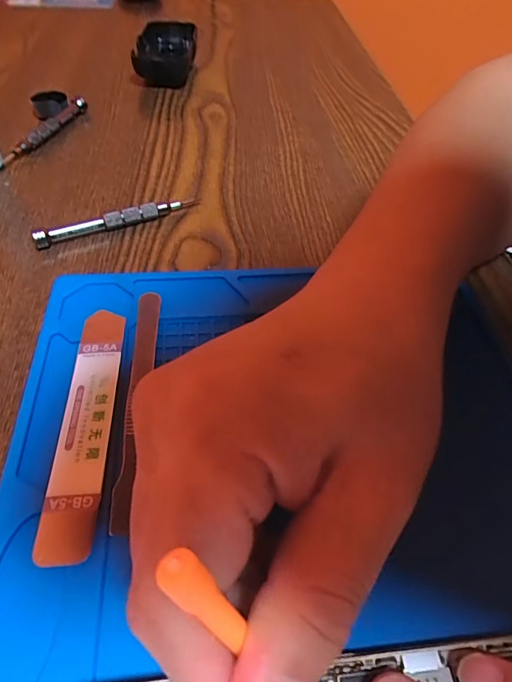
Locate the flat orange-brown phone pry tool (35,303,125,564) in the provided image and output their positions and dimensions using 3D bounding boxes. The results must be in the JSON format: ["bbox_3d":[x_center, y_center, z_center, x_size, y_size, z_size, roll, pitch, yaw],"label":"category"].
[{"bbox_3d":[-0.071,0.032,0.191,0.020,0.004,0.116,-2,50,-5],"label":"flat orange-brown phone pry tool"}]

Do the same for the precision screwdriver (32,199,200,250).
[{"bbox_3d":[-0.083,-0.075,0.280,0.103,0.011,0.006,-22,54,-20],"label":"precision screwdriver"}]

